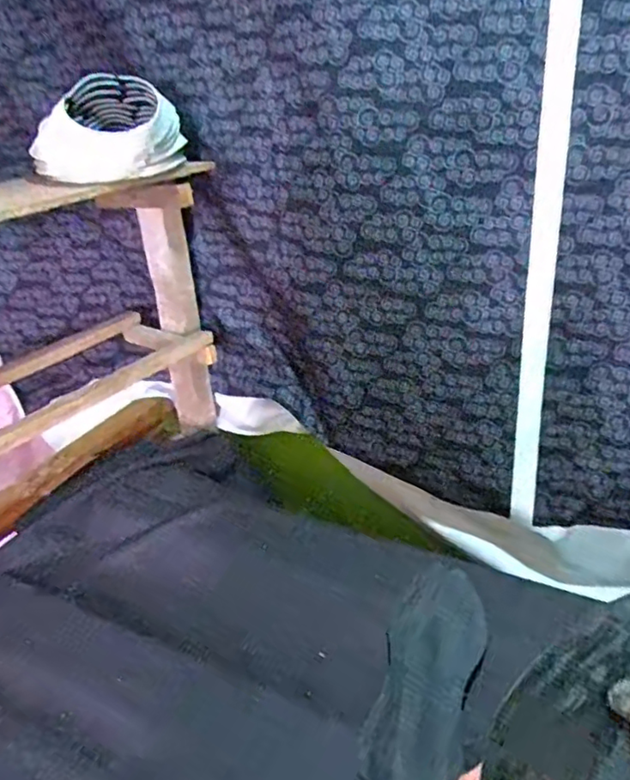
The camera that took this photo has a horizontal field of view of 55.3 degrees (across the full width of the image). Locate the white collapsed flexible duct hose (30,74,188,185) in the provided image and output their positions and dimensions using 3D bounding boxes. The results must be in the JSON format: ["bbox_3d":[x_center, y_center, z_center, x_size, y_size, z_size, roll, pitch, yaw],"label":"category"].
[{"bbox_3d":[-0.262,-0.326,0.759,0.178,0.115,0.175,-11,27,-15],"label":"white collapsed flexible duct hose"}]

